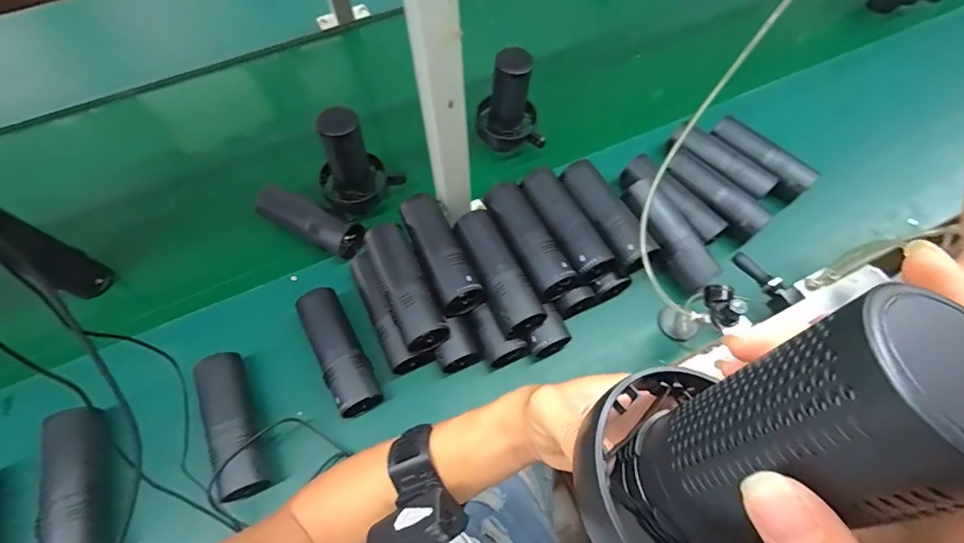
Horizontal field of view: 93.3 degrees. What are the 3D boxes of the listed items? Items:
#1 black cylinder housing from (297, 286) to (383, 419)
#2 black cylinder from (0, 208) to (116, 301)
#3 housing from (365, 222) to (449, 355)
[{"bbox_3d":[-0.177,0.102,0.572,0.052,0.058,0.158,-28,66,-13],"label":"black cylinder housing"},{"bbox_3d":[-0.550,-0.018,0.568,0.061,0.156,0.059,25,66,12],"label":"black cylinder"},{"bbox_3d":[-0.094,0.016,0.553,0.049,0.050,0.155,-23,65,-11],"label":"housing"}]

